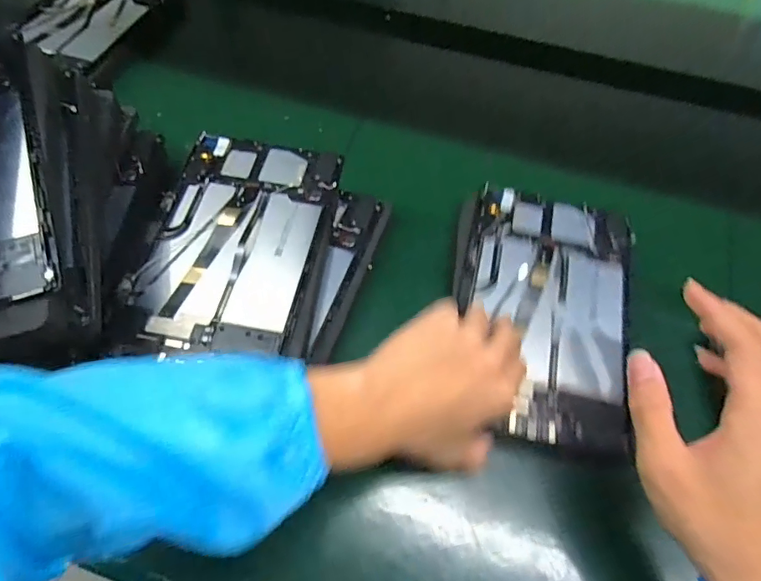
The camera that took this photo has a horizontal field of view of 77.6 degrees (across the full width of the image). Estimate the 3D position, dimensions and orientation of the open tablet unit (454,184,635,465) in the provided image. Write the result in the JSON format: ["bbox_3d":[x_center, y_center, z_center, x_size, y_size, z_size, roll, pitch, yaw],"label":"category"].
[{"bbox_3d":[0.144,0.015,0.428,0.155,0.023,0.244,11,61,5],"label":"open tablet unit"}]

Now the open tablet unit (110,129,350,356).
[{"bbox_3d":[-0.125,-0.044,0.425,0.153,0.017,0.221,8,61,3],"label":"open tablet unit"}]

